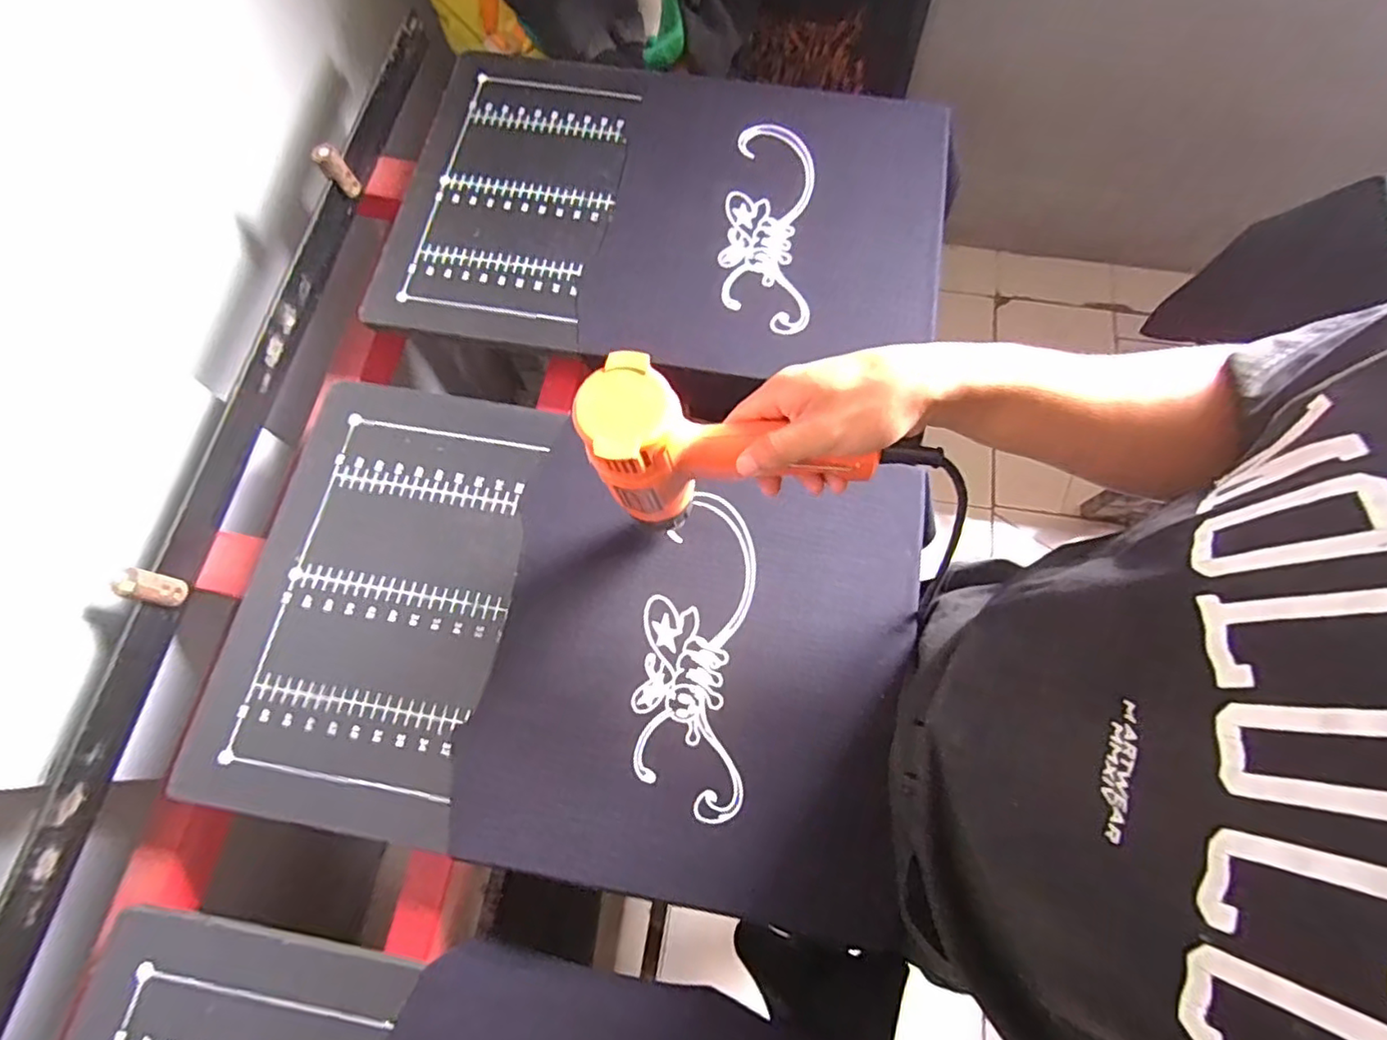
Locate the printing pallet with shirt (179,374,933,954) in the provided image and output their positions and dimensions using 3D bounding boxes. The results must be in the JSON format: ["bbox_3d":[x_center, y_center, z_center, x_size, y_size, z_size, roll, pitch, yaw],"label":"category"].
[{"bbox_3d":[-0.109,0.094,0.568,0.585,0.018,0.390,10,72,4],"label":"printing pallet with shirt"}]

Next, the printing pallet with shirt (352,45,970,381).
[{"bbox_3d":[-0.030,-0.345,0.713,0.601,0.029,0.385,9,72,4],"label":"printing pallet with shirt"}]

